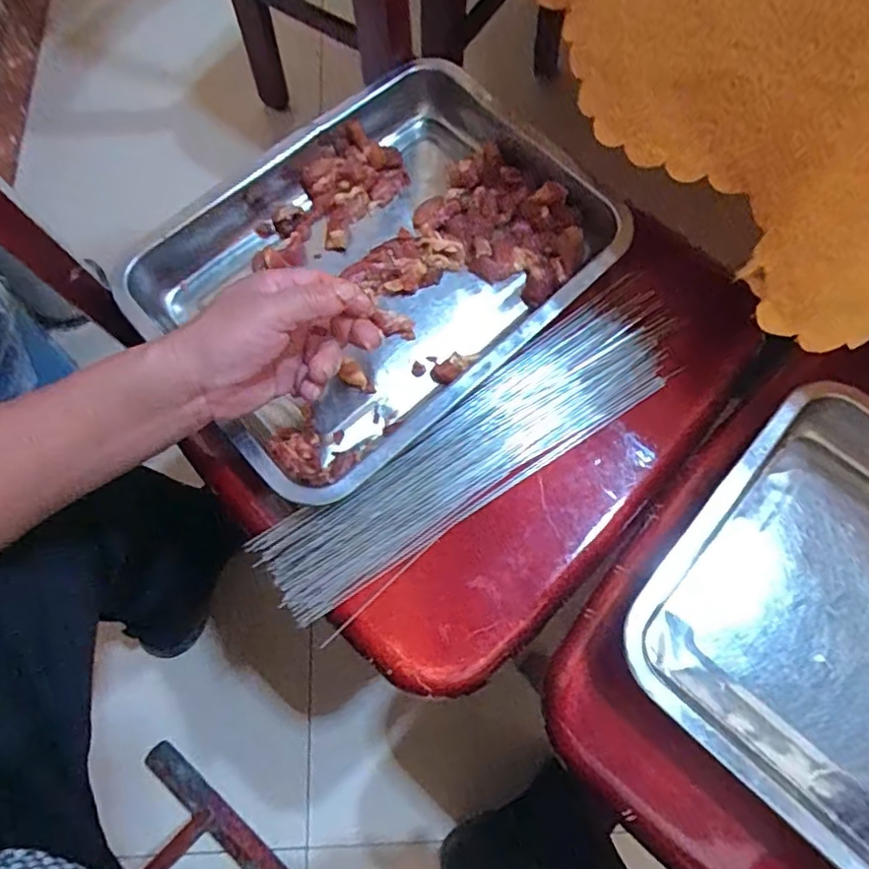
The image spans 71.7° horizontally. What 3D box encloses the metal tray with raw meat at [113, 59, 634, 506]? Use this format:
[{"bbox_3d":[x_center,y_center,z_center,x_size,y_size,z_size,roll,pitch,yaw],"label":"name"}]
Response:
[{"bbox_3d":[-0.040,-0.137,0.483,0.353,0.061,0.259,-41,77,-10],"label":"metal tray with raw meat"}]

